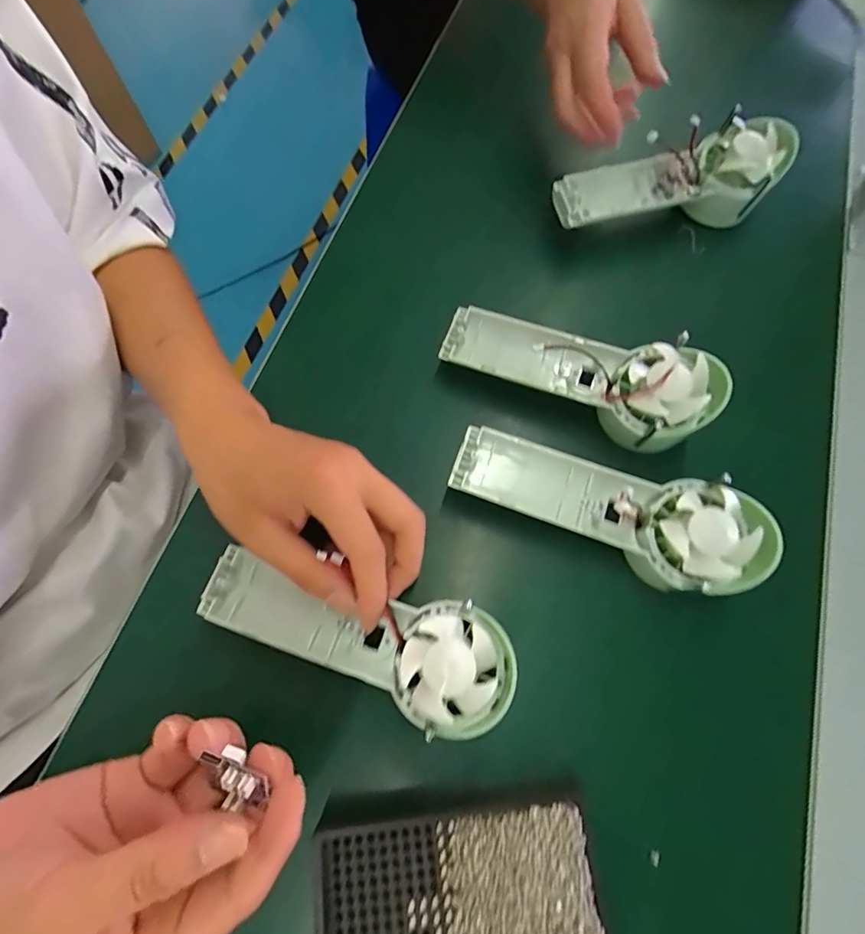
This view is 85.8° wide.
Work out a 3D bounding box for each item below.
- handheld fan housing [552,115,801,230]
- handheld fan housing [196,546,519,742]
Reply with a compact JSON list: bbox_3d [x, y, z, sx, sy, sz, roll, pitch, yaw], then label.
[{"bbox_3d":[0.178,-0.223,0.356,0.172,0.043,0.066,-6,70,-1],"label":"handheld fan housing"},{"bbox_3d":[-0.043,0.090,0.253,0.174,0.025,0.060,15,71,14],"label":"handheld fan housing"}]

